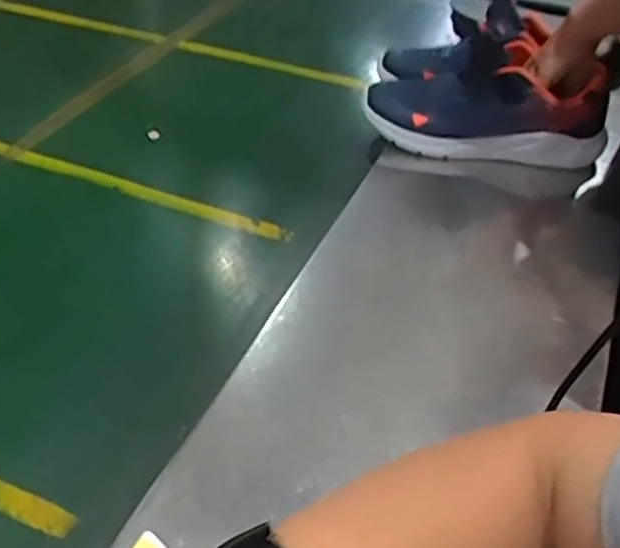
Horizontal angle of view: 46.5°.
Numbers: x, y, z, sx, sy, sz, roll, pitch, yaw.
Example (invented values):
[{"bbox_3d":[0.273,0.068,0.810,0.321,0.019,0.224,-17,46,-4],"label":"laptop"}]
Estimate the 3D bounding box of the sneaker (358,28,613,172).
[{"bbox_3d":[0.193,-0.200,0.797,0.256,0.115,0.110,15,43,15],"label":"sneaker"}]

